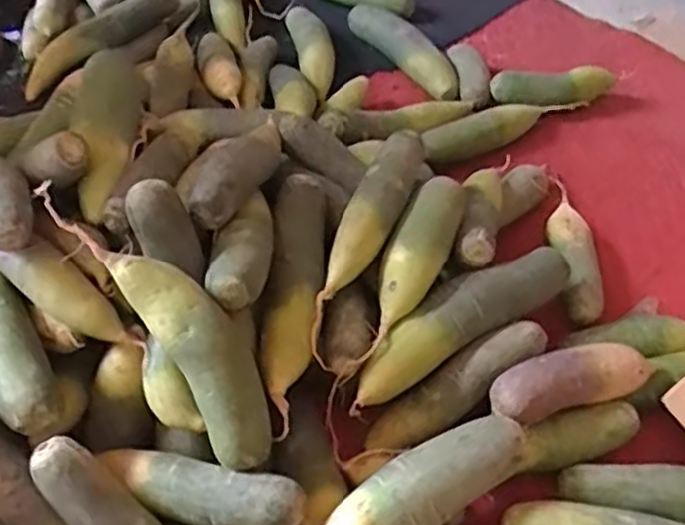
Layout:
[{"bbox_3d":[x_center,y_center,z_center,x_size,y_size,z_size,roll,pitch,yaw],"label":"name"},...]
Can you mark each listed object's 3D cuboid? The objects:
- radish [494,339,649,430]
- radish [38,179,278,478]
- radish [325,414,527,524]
[{"bbox_3d":[0.225,0.119,0.734,0.171,0.049,0.053,-18,52,-15],"label":"radish"},{"bbox_3d":[-0.141,0.050,0.622,0.061,0.051,0.275,-37,93,-28],"label":"radish"},{"bbox_3d":[0.055,0.216,0.653,0.244,0.060,0.065,-26,55,-21],"label":"radish"}]

